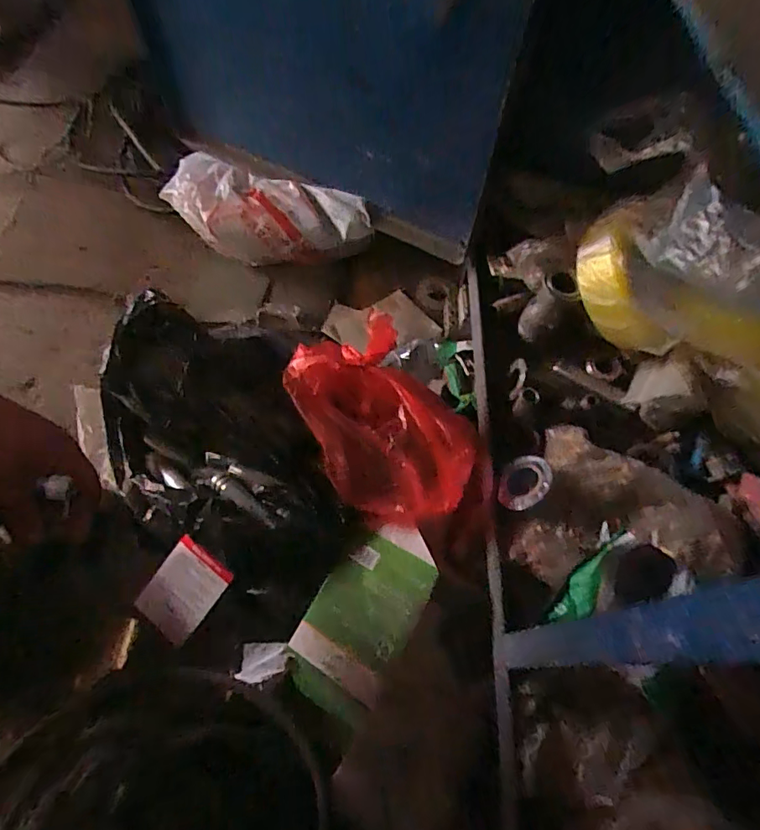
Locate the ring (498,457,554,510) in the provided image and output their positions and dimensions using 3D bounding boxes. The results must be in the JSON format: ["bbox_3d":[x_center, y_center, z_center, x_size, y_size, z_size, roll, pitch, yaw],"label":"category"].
[{"bbox_3d":[0.142,0.066,0.485,0.050,0.010,0.057,-8,49,36],"label":"ring"}]

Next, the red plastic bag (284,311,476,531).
[{"bbox_3d":[0.005,0.004,0.511,0.150,0.074,0.221,-25,67,-14],"label":"red plastic bag"}]

